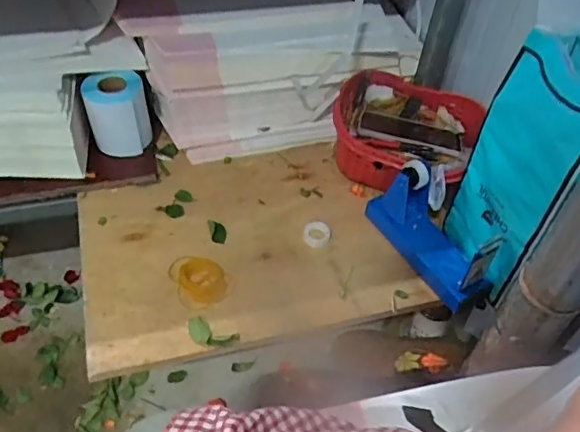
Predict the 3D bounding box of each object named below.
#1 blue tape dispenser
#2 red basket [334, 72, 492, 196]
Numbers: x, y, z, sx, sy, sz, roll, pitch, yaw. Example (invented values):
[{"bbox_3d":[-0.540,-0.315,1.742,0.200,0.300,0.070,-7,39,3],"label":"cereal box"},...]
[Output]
[{"bbox_3d":[0.195,0.013,0.773,0.065,0.124,0.199,-19,51,-23],"label":"blue tape dispenser"},{"bbox_3d":[0.171,-0.109,0.876,0.209,0.141,0.159,26,49,18],"label":"red basket"}]

